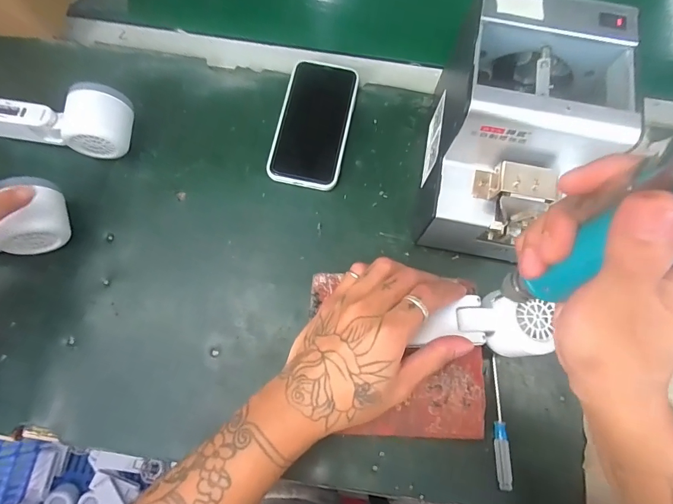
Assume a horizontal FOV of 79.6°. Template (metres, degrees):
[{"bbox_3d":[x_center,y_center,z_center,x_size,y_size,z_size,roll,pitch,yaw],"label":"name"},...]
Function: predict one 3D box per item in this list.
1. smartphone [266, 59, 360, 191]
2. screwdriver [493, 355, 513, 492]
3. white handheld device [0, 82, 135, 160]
[{"bbox_3d":[-0.024,-0.138,0.432,0.074,0.015,0.144,12,74,1],"label":"smartphone"},{"bbox_3d":[0.143,0.148,0.355,0.010,0.013,0.106,3,74,-2],"label":"screwdriver"},{"bbox_3d":[-0.286,-0.140,0.401,0.160,0.050,0.071,15,74,2],"label":"white handheld device"}]

